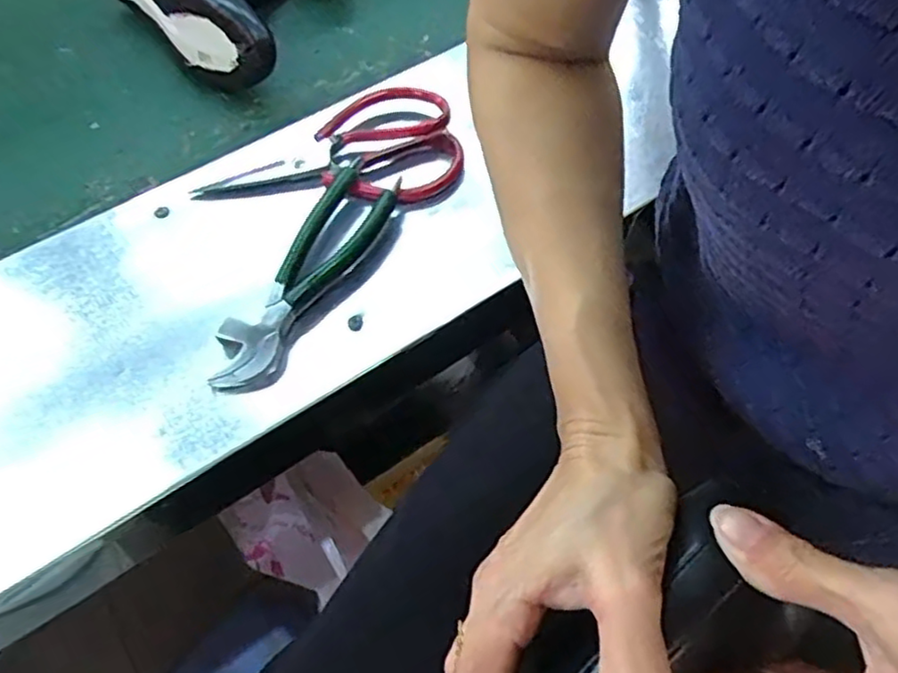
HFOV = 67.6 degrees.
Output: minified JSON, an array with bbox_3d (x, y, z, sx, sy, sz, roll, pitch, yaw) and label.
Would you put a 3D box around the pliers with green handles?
[{"bbox_3d":[-0.098,-0.047,0.458,0.051,0.023,0.193,26,63,15],"label":"pliers with green handles"}]

